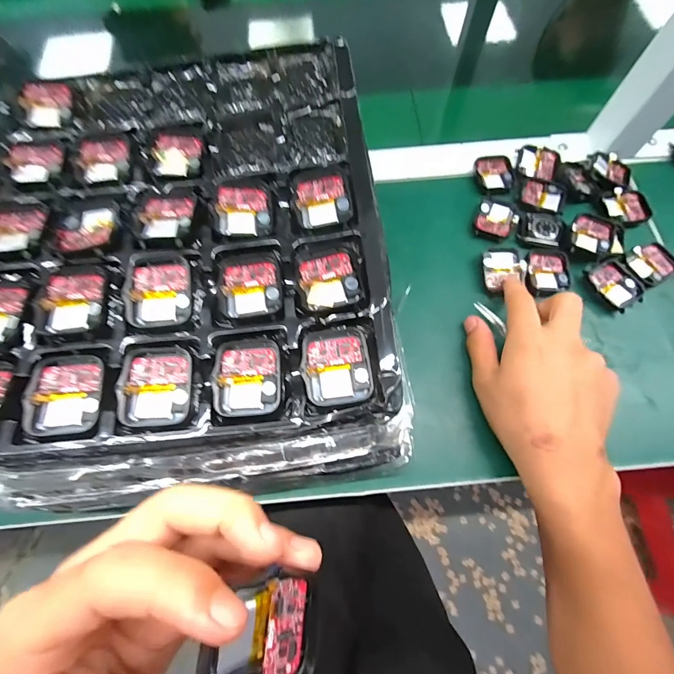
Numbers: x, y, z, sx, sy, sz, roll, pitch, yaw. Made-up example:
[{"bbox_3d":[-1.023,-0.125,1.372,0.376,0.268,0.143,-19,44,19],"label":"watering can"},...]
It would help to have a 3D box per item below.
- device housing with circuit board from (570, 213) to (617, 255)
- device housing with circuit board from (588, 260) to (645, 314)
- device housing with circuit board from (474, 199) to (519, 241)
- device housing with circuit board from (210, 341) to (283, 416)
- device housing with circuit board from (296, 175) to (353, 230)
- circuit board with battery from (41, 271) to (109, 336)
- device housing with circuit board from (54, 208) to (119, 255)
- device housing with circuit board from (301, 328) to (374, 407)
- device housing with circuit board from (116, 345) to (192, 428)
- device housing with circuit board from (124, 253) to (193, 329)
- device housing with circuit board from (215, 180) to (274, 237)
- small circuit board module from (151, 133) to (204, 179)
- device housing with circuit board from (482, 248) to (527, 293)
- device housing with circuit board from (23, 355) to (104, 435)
[{"bbox_3d":[0.236,-0.093,0.330,0.038,0.011,0.041,25,72,9],"label":"device housing with circuit board"},{"bbox_3d":[0.251,-0.047,0.321,0.039,0.010,0.046,-18,70,-6],"label":"device housing with circuit board"},{"bbox_3d":[0.156,-0.115,0.347,0.036,0.004,0.046,23,71,9],"label":"device housing with circuit board"},{"bbox_3d":[-0.050,0.022,0.200,0.036,0.007,0.042,-1,69,0],"label":"device housing with circuit board"},{"bbox_3d":[-0.009,-0.089,0.233,0.034,0.007,0.037,-7,70,-2],"label":"device housing with circuit board"},{"bbox_3d":[-0.155,-0.021,0.208,0.034,0.006,0.039,-3,69,-1],"label":"circuit board with battery"},{"bbox_3d":[-0.160,-0.069,0.228,0.039,0.006,0.037,-7,70,-2],"label":"device housing with circuit board"},{"bbox_3d":[0.000,0.016,0.201,0.036,0.007,0.042,-7,70,-2],"label":"device housing with circuit board"},{"bbox_3d":[-0.100,0.026,0.197,0.036,0.009,0.044,-2,69,0],"label":"device housing with circuit board"},{"bbox_3d":[-0.107,-0.029,0.214,0.038,0.009,0.045,-6,70,-2],"label":"device housing with circuit board"},{"bbox_3d":[-0.061,-0.086,0.235,0.035,0.009,0.040,-5,69,-2],"label":"device housing with circuit board"},{"bbox_3d":[-0.114,-0.130,0.254,0.036,0.005,0.040,-2,69,0],"label":"small circuit board module"},{"bbox_3d":[0.153,-0.062,0.327,0.037,0.009,0.043,11,70,4],"label":"device housing with circuit board"},{"bbox_3d":[-0.149,0.031,0.195,0.036,0.009,0.044,-1,69,0],"label":"device housing with circuit board"}]

